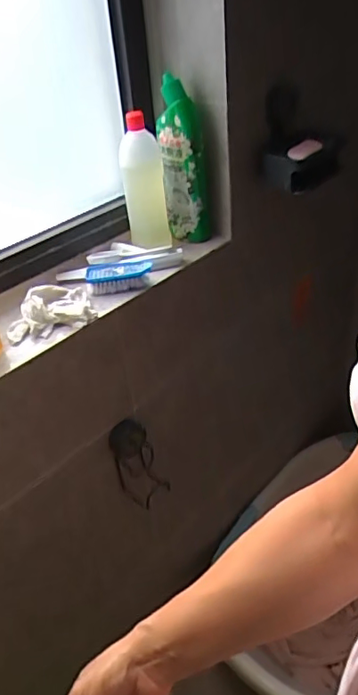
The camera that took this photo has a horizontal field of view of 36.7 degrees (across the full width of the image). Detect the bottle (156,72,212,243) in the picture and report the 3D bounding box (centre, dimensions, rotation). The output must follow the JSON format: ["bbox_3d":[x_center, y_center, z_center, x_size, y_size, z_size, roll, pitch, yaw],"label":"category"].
[{"bbox_3d":[0.008,-0.283,0.836,0.069,0.236,0.052,-4,37,3],"label":"bottle"}]

